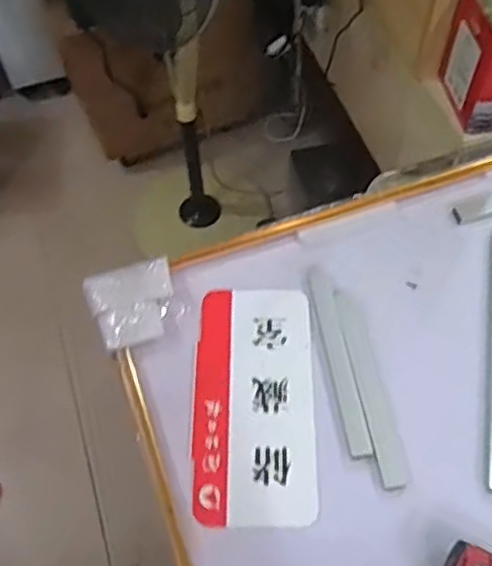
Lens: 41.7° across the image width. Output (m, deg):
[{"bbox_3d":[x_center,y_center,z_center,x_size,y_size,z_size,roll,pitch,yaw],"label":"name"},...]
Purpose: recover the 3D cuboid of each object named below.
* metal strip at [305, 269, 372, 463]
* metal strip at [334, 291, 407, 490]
[{"bbox_3d":[0.111,0.089,0.797,0.031,0.004,0.254,-9,59,-3],"label":"metal strip"},{"bbox_3d":[0.145,0.119,0.775,0.027,0.004,0.250,-9,59,-3],"label":"metal strip"}]

